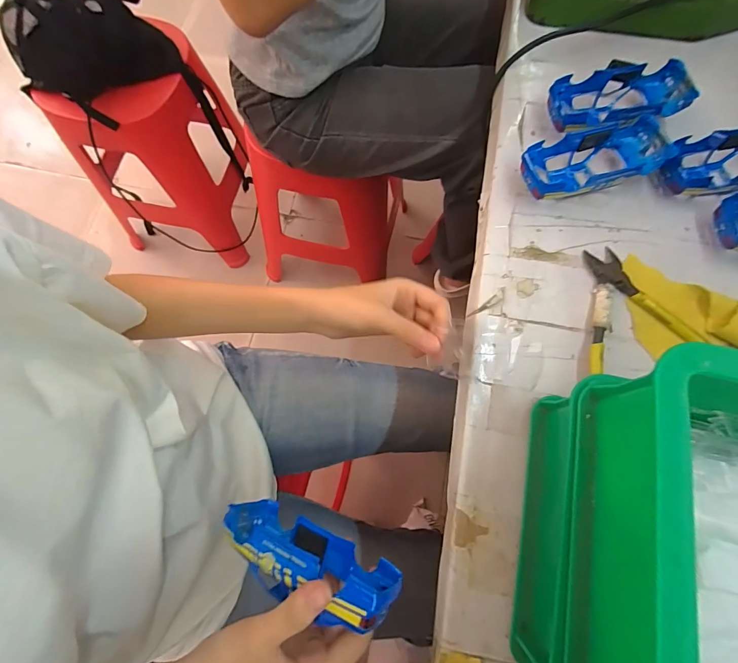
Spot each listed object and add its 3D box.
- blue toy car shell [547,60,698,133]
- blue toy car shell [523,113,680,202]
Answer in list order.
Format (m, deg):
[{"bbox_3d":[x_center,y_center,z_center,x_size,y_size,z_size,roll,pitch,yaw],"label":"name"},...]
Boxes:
[{"bbox_3d":[0.249,-0.229,0.380,0.132,0.039,0.070,-16,74,-6],"label":"blue toy car shell"},{"bbox_3d":[0.211,-0.159,0.357,0.137,0.035,0.064,-15,74,-5],"label":"blue toy car shell"}]

